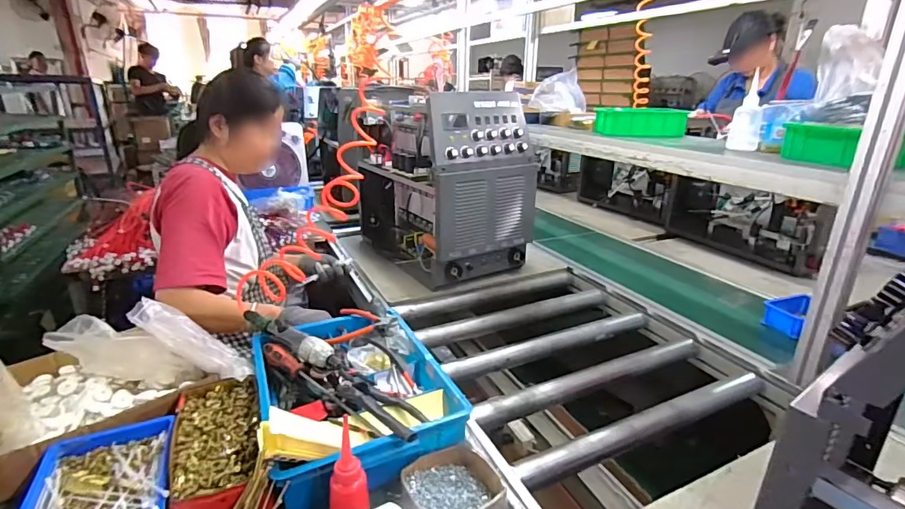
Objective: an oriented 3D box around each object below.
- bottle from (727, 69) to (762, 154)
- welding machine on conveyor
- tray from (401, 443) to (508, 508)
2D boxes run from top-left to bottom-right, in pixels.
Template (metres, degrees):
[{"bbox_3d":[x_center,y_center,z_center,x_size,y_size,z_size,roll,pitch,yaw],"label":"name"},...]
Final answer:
[{"bbox_3d":[0.719,-0.339,1.115,0.070,0.165,0.051,12,24,28],"label":"bottle"},{"bbox_3d":[-0.041,-0.238,1.470,0.322,0.501,0.549,-12,24,-29],"label":"welding machine on conveyor"},{"bbox_3d":[0.000,0.314,0.608,0.119,0.035,0.125,-11,24,-29],"label":"tray"}]

